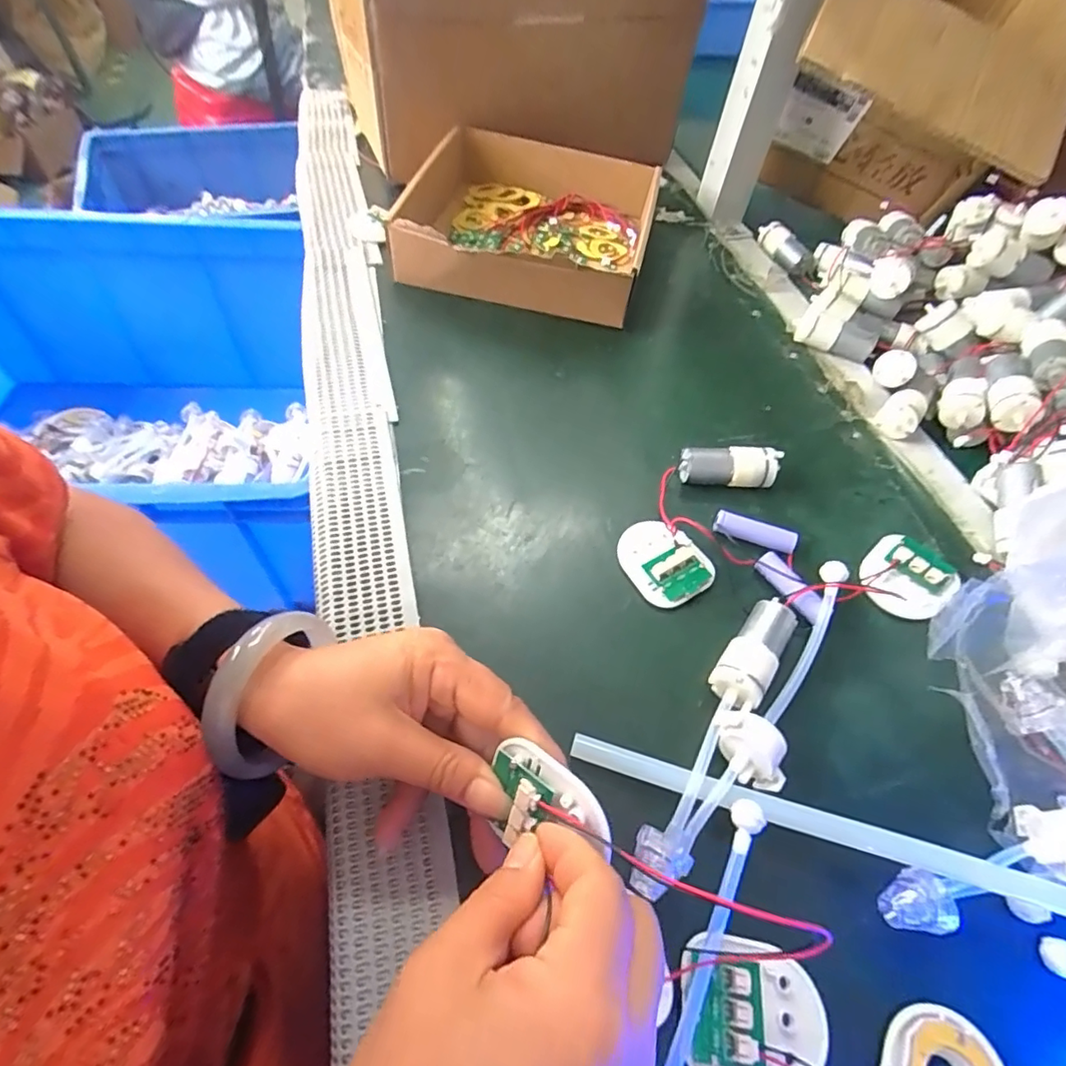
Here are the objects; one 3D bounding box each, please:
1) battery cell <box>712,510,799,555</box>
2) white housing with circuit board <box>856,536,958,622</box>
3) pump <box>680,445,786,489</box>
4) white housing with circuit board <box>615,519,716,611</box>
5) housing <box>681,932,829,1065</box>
[{"bbox_3d":[0.143,0.000,0.360,0.051,0.012,0.014,19,56,10],"label":"battery cell"},{"bbox_3d":[0.231,0.028,0.345,0.057,0.014,0.049,-31,62,-22],"label":"white housing with circuit board"},{"bbox_3d":[0.133,-0.044,0.381,0.065,0.026,0.019,4,55,-1],"label":"pump"},{"bbox_3d":[0.080,0.016,0.344,0.045,0.012,0.058,-26,60,-19],"label":"white housing with circuit board"},{"bbox_3d":[0.089,0.194,0.224,0.059,0.015,0.049,6,55,1],"label":"housing"}]

